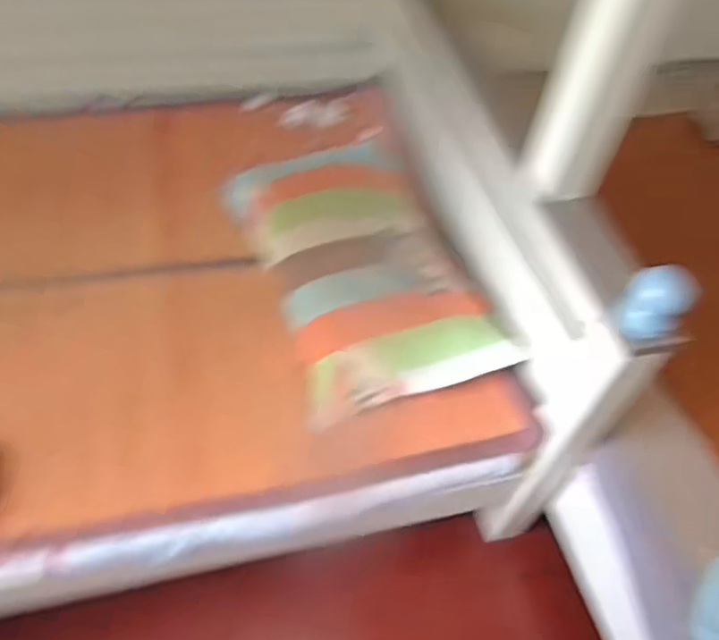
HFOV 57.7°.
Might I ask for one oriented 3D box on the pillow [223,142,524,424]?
[{"bbox_3d":[0.003,-0.140,1.369,0.380,0.142,0.686,-13,54,-17],"label":"pillow"}]

